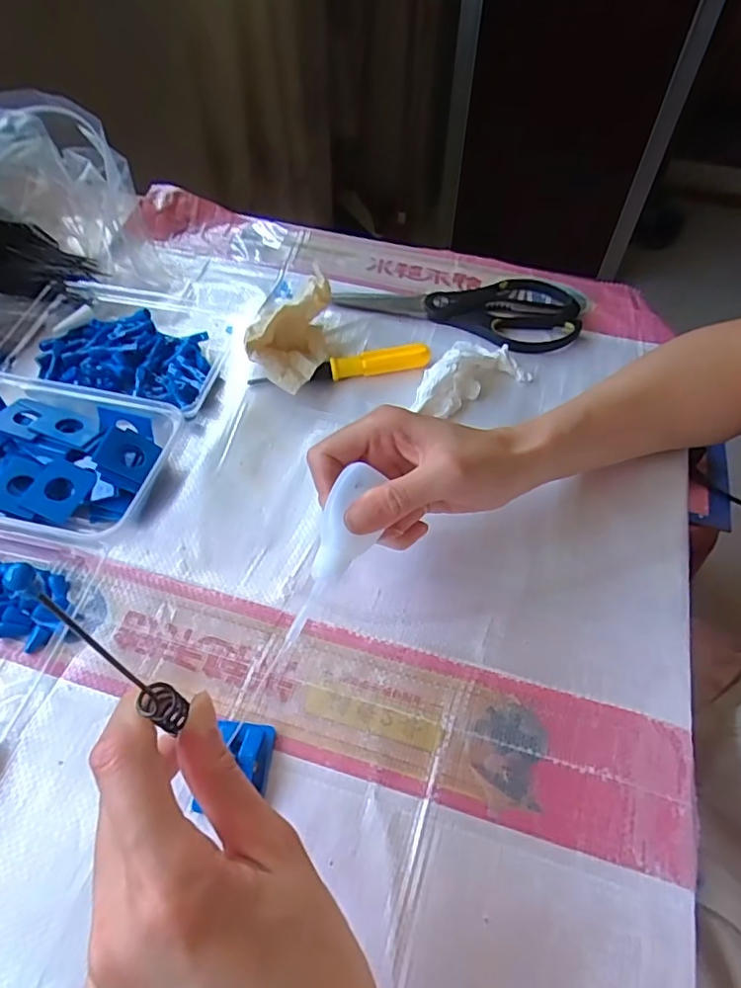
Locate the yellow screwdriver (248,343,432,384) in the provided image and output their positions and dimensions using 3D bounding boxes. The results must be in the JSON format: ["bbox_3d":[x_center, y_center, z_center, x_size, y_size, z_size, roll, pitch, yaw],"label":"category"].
[{"bbox_3d":[-0.022,-0.100,0.456,0.141,0.019,0.015,-12,56,-10],"label":"yellow screwdriver"}]

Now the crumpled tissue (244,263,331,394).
[{"bbox_3d":[-0.066,-0.125,0.450,0.060,0.057,0.098,3,54,1],"label":"crumpled tissue"}]

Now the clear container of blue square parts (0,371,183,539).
[{"bbox_3d":[-0.222,-0.023,0.385,0.153,0.035,0.113,15,56,10],"label":"clear container of blue square parts"}]

